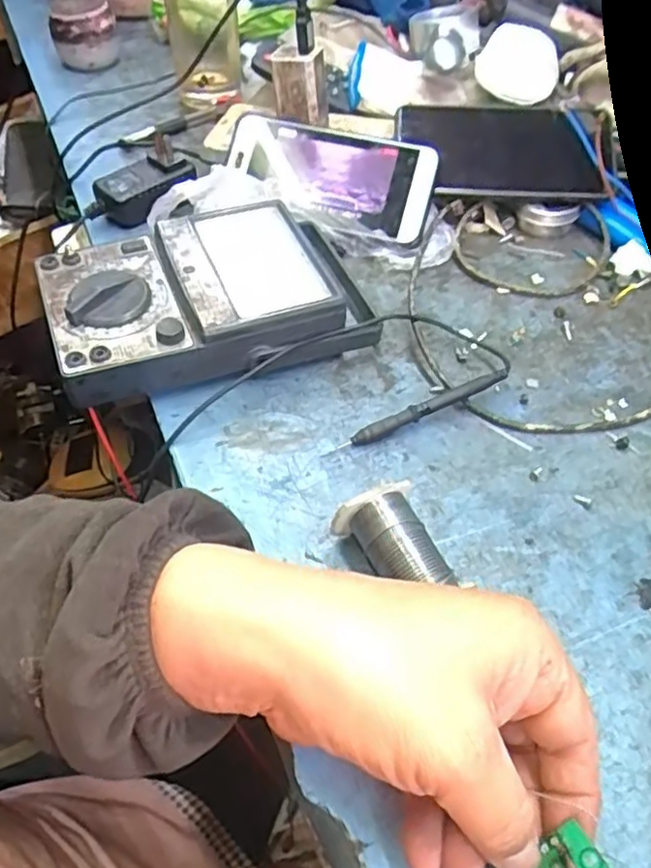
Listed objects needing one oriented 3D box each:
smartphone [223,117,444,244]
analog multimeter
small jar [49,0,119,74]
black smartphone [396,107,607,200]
[{"bbox_3d":[0.002,-0.190,0.496,0.152,0.014,0.067,19,90,11],"label":"smartphone"},{"bbox_3d":[-0.068,-0.086,0.426,0.194,0.047,0.115,-15,53,-15],"label":"analog multimeter"},{"bbox_3d":[-0.236,-0.393,0.670,0.058,0.057,0.056,-11,52,-12],"label":"small jar"},{"bbox_3d":[0.130,-0.212,0.505,0.145,0.015,0.079,3,72,-3],"label":"black smartphone"}]

